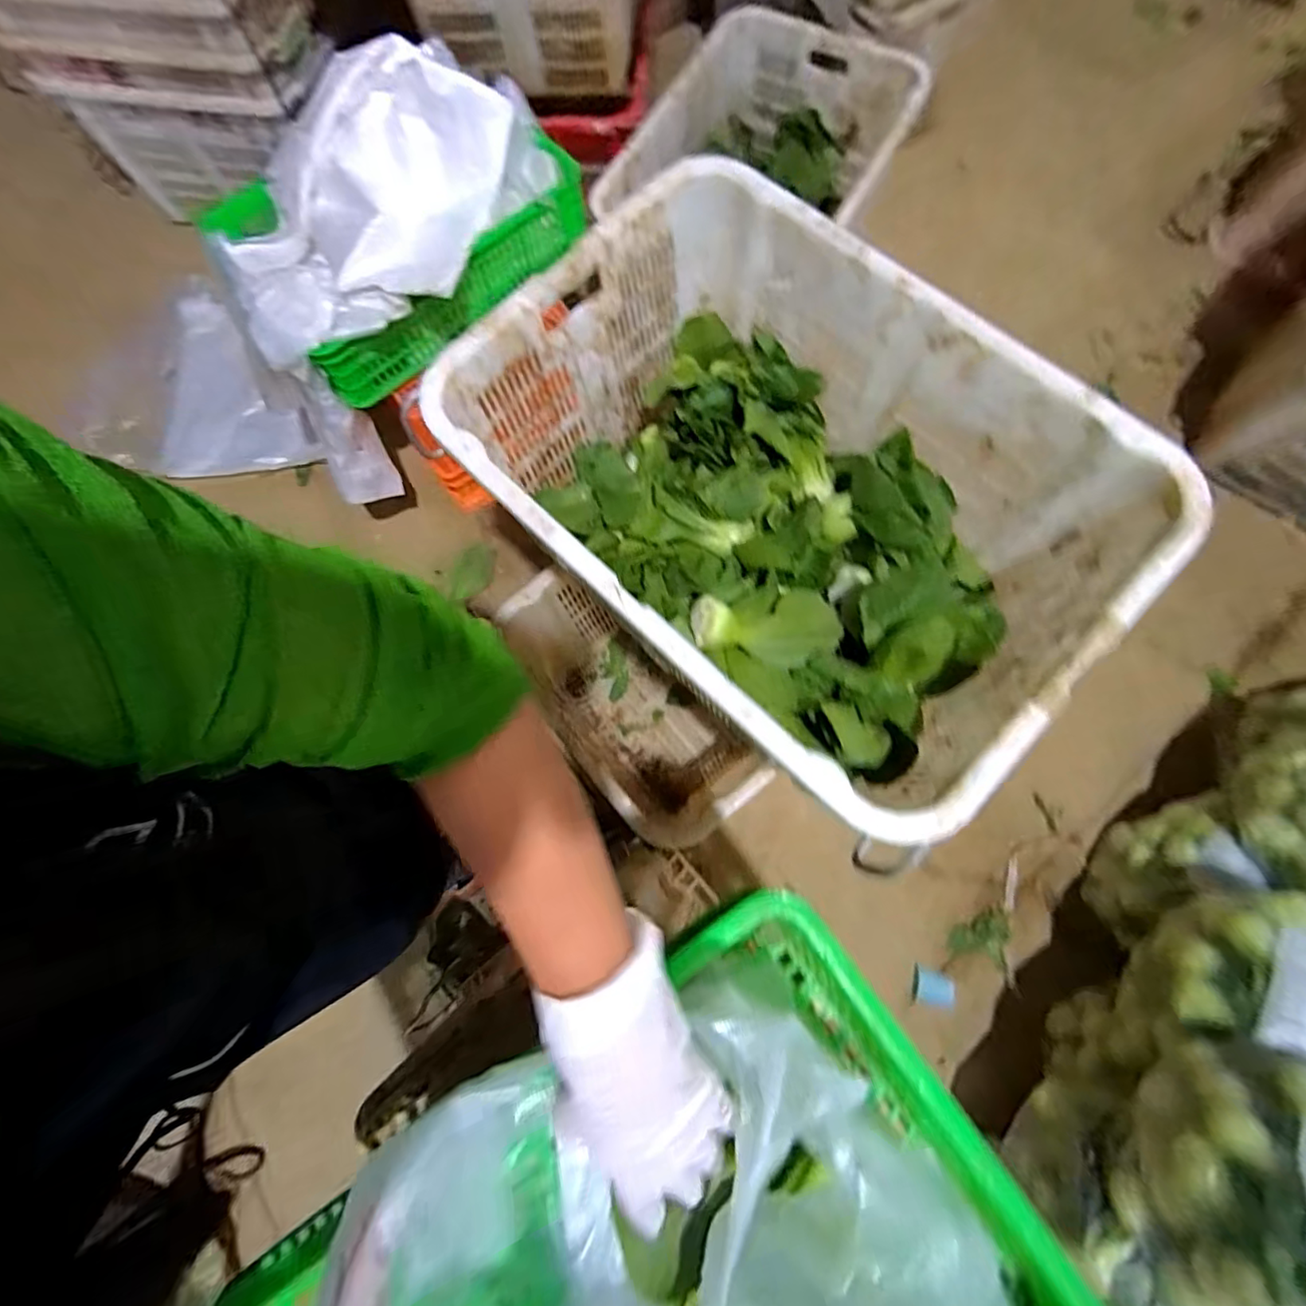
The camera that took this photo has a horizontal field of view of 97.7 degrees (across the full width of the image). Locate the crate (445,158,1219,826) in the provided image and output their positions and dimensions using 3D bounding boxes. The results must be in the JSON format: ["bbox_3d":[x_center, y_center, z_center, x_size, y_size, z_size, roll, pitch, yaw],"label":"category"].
[{"bbox_3d":[0.134,-0.178,0.686,0.661,0.317,0.471,44,81,10],"label":"crate"}]

